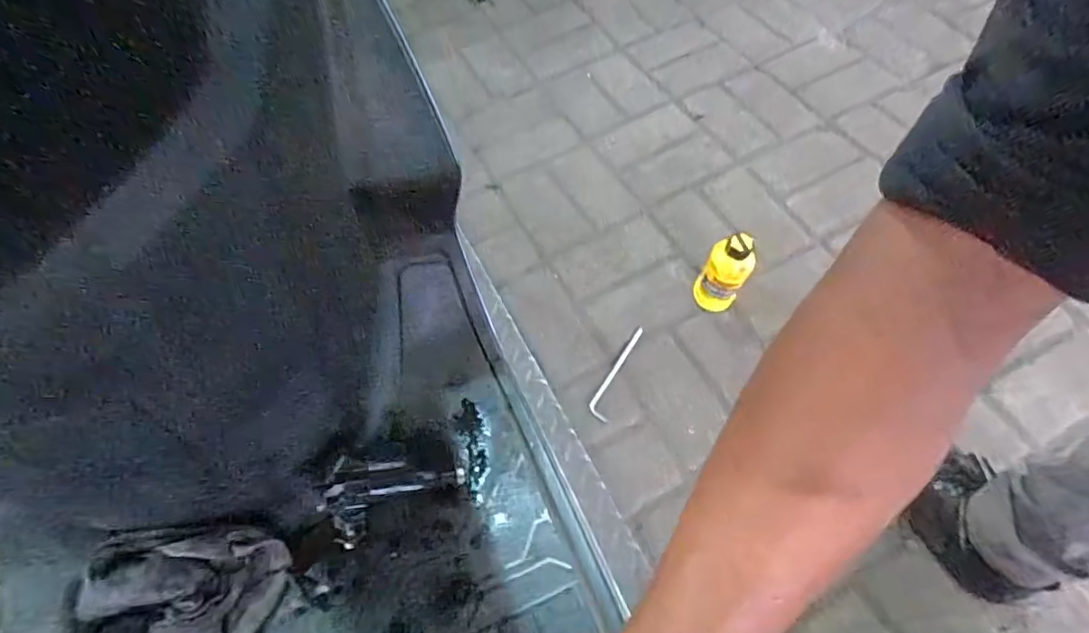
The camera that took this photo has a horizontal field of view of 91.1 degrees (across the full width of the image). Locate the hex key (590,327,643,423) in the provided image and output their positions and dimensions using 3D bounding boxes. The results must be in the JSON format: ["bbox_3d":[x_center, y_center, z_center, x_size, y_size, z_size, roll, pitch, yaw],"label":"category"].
[{"bbox_3d":[0.116,0.086,0.847,0.032,0.013,0.162,22,63,17],"label":"hex key"}]

